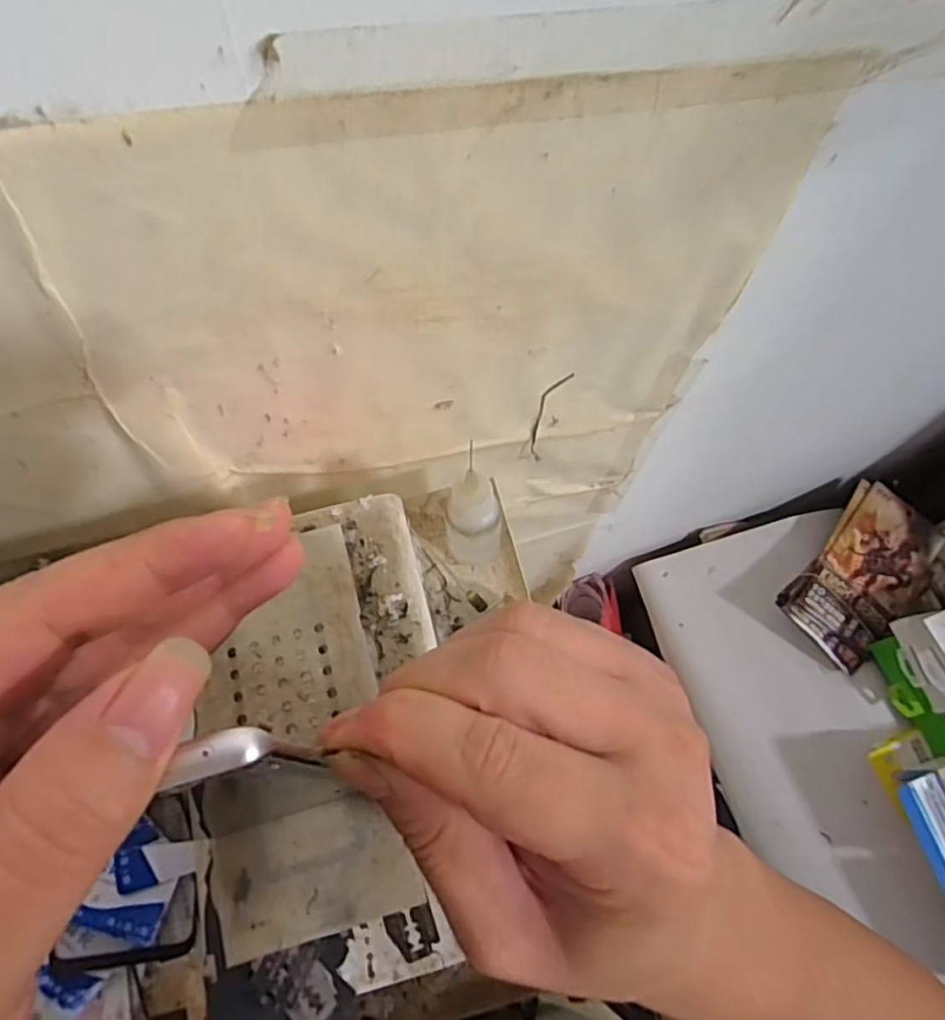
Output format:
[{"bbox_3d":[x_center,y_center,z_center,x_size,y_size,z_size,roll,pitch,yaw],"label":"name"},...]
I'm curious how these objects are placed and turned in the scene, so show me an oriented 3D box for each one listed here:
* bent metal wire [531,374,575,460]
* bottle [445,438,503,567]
[{"bbox_3d":[0.058,-0.073,0.527,0.021,0.108,0.006,-12,62,-16],"label":"bent metal wire"},{"bbox_3d":[0.003,0.001,0.391,0.034,0.126,0.031,0,66,-1],"label":"bottle"}]

